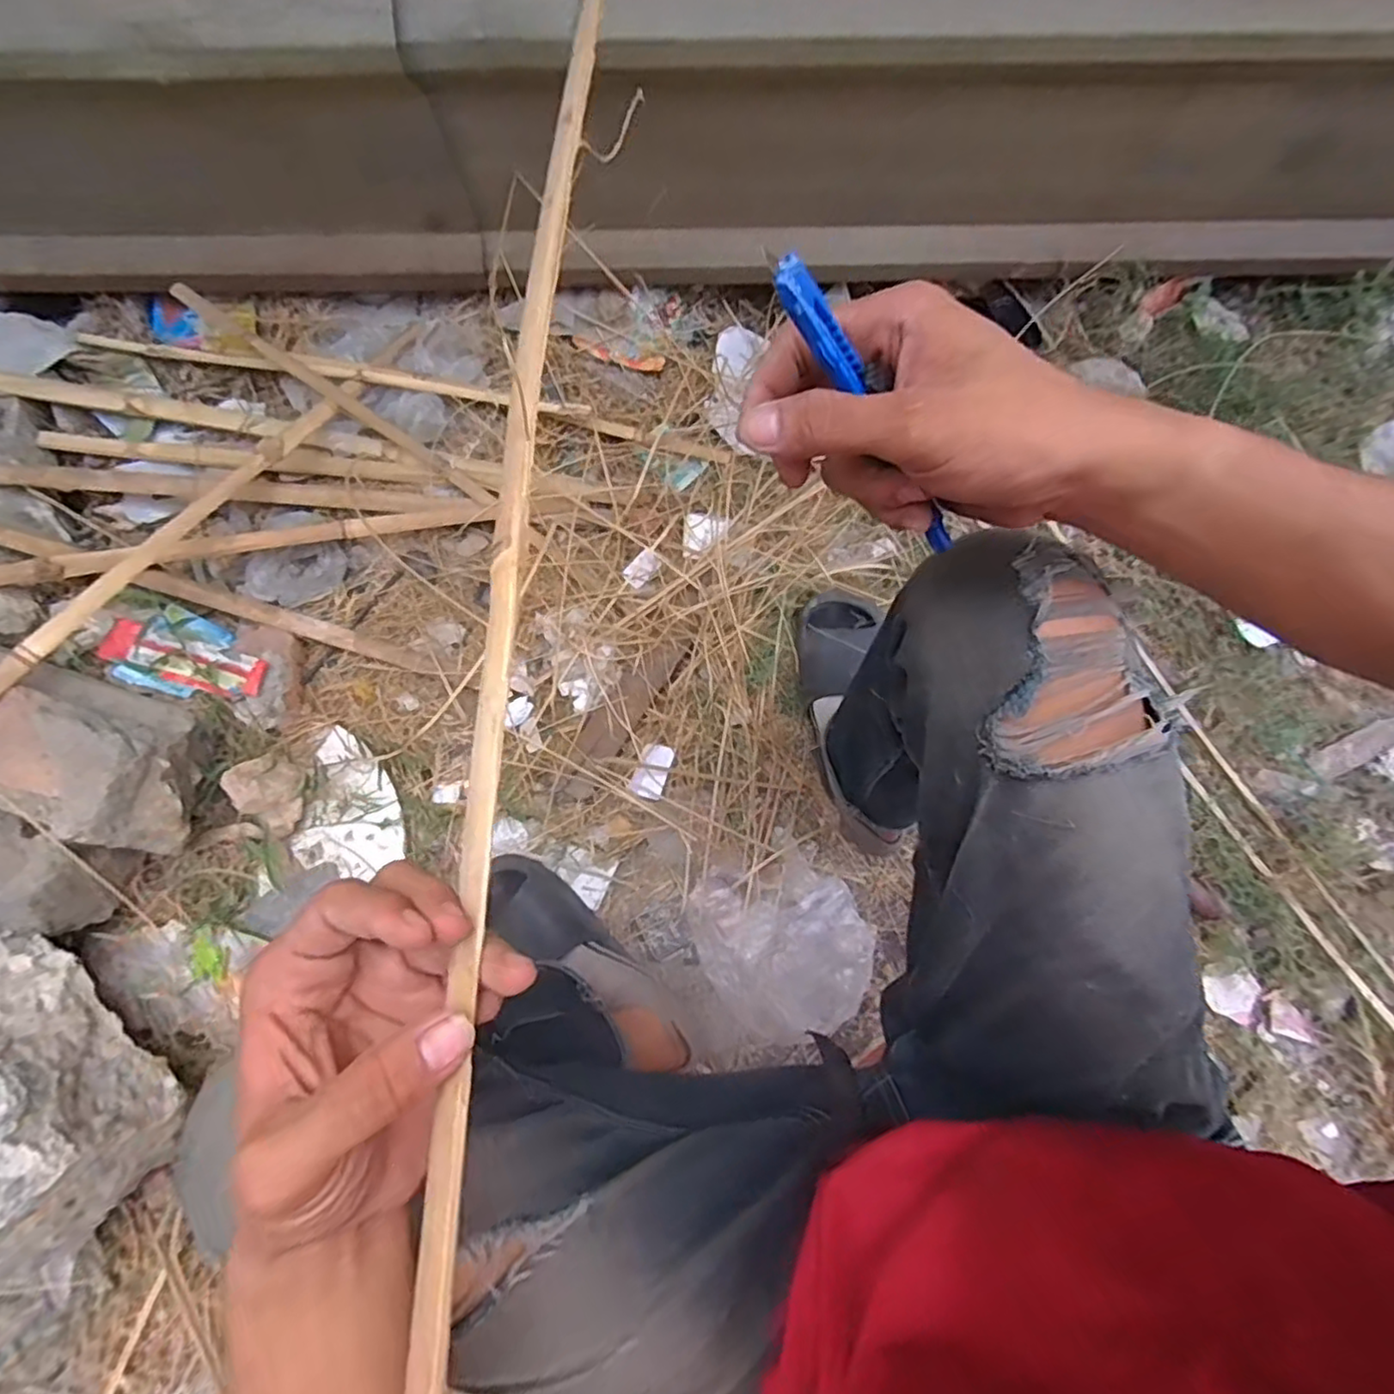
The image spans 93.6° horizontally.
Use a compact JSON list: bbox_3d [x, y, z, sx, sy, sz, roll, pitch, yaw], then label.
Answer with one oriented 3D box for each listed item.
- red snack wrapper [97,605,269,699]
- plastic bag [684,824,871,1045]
[{"bbox_3d":[-0.623,-0.051,0.819,0.205,0.045,0.106,12,77,2],"label":"red snack wrapper"},{"bbox_3d":[0.099,0.284,0.771,0.186,0.067,0.198,-26,78,-7],"label":"plastic bag"}]

